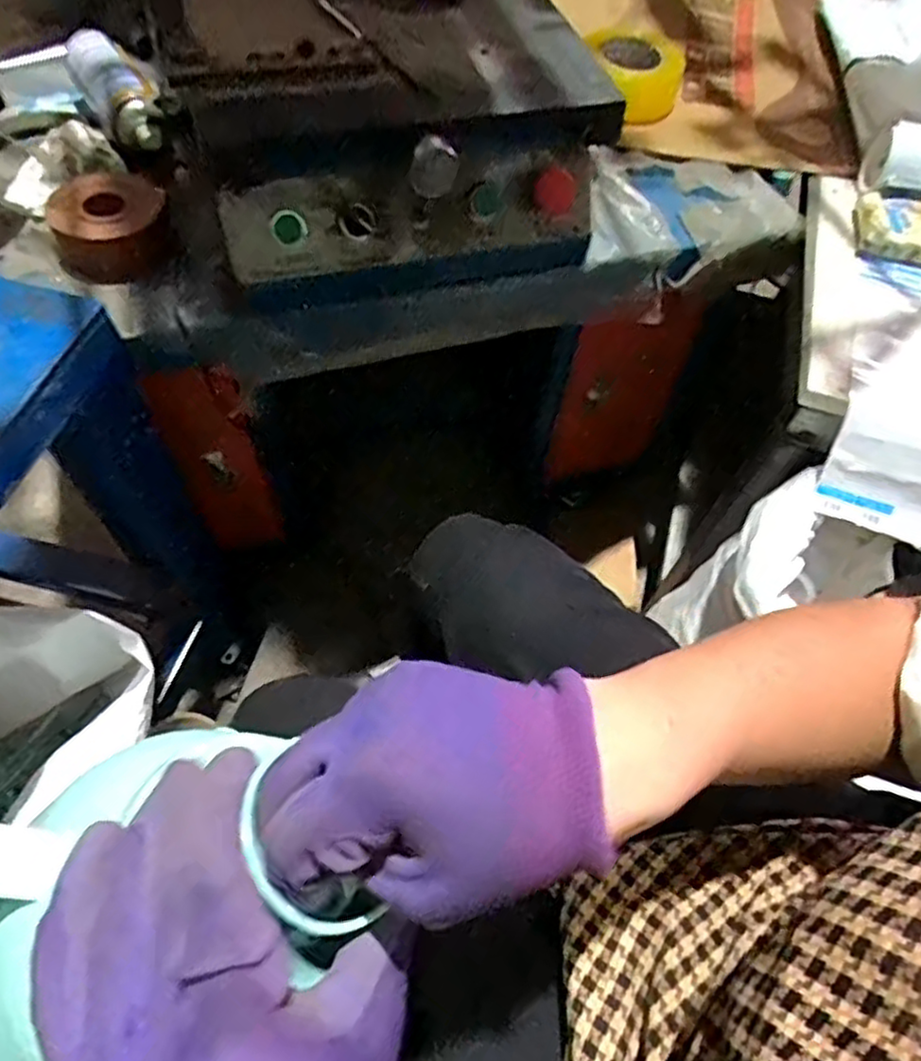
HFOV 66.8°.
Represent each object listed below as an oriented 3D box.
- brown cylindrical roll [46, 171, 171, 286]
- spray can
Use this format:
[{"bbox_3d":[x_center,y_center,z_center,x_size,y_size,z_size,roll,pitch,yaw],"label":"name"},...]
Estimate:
[{"bbox_3d":[-0.319,-0.276,0.640,0.100,0.051,0.108,2,59,-3],"label":"brown cylindrical roll"},{"bbox_3d":[-0.356,-0.453,0.727,0.059,0.054,0.187,-29,66,-20],"label":"spray can"}]

